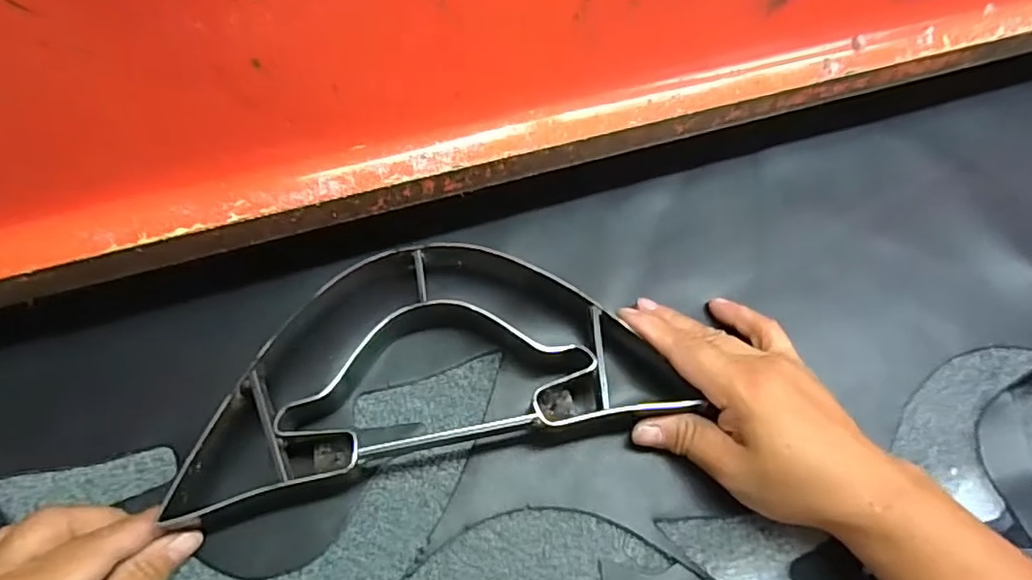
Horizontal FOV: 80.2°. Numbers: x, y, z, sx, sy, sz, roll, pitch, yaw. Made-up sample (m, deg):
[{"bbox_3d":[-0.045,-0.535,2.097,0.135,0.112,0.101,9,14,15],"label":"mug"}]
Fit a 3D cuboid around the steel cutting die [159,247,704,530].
[{"bbox_3d":[-0.047,0.031,0.346,0.259,0.044,0.136,-11,62,-7],"label":"steel cutting die"}]

